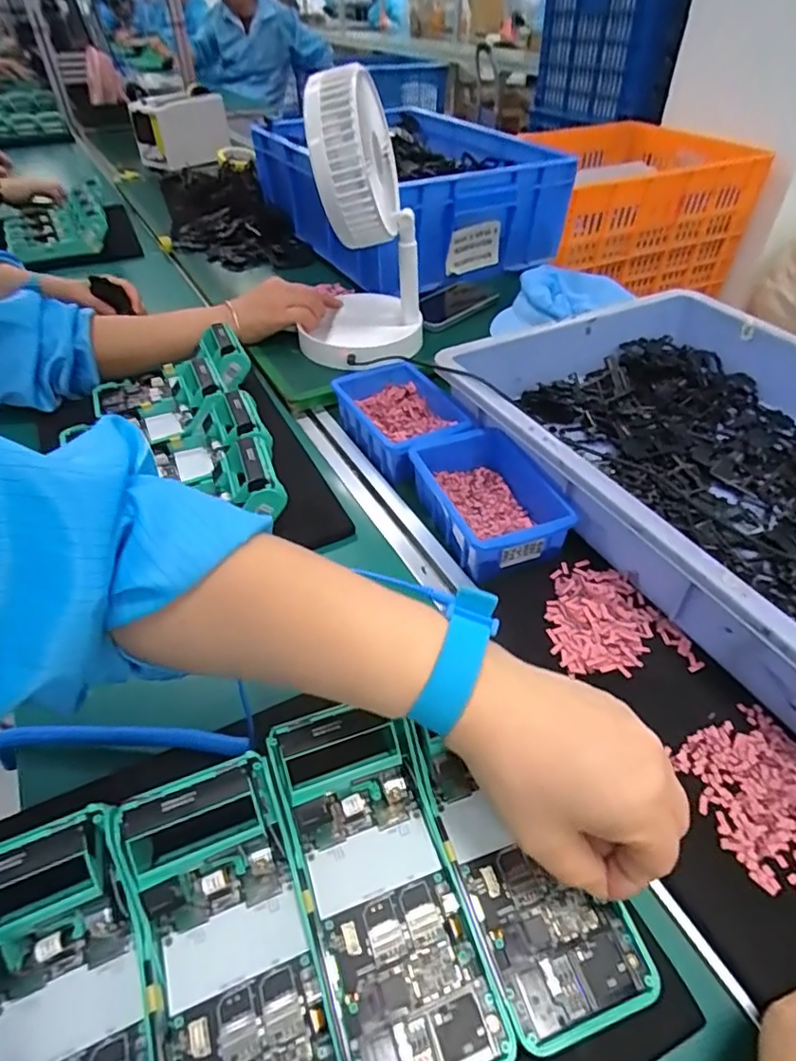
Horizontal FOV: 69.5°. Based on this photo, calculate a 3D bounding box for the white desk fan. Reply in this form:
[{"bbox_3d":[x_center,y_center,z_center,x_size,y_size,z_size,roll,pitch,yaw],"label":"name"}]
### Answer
[{"bbox_3d":[-0.046,-0.354,0.667,0.147,0.284,0.192,0,45,1],"label":"white desk fan"}]

